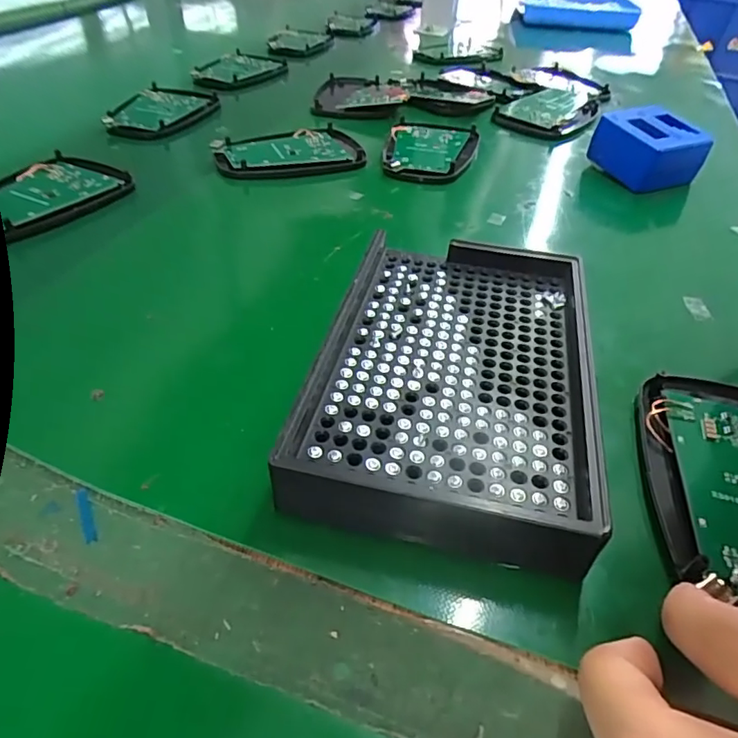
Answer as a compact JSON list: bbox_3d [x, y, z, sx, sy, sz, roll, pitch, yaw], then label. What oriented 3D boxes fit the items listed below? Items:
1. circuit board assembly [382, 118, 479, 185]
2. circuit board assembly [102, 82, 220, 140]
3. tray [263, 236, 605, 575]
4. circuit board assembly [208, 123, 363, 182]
[{"bbox_3d":[0.041,-0.153,0.368,0.062,0.010,0.097,14,43,9],"label":"circuit board assembly"},{"bbox_3d":[-0.160,-0.198,0.405,0.064,0.009,0.089,13,43,8],"label":"circuit board assembly"},{"bbox_3d":[0.031,0.001,0.191,0.093,0.023,0.140,12,43,7],"label":"tray"},{"bbox_3d":[-0.055,-0.147,0.355,0.093,0.007,0.065,-12,45,-18],"label":"circuit board assembly"}]

